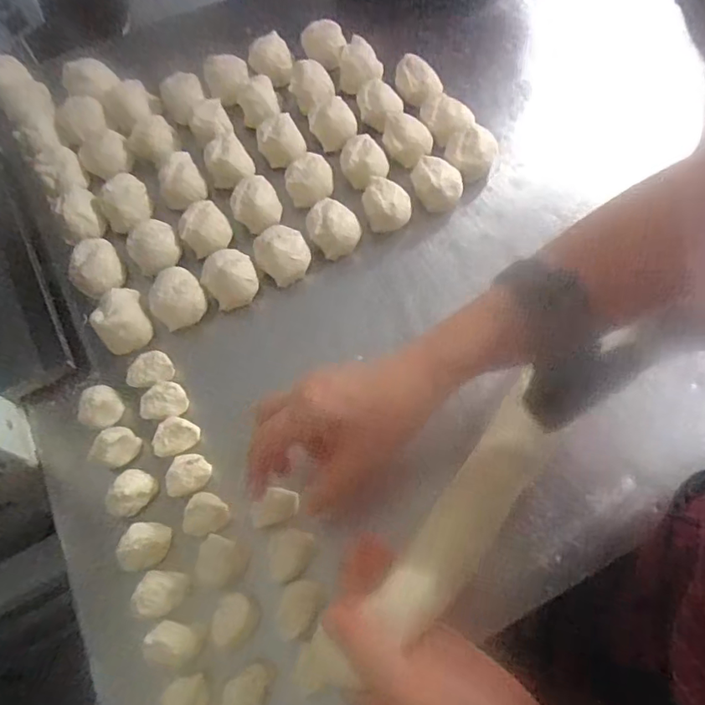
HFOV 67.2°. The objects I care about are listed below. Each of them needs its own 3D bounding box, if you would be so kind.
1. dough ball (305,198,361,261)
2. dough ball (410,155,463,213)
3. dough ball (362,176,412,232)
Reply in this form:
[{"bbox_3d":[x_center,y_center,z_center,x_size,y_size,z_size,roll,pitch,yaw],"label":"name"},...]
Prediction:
[{"bbox_3d":[-0.019,-0.117,0.505,0.043,0.034,0.046,1,66,-2],"label":"dough ball"},{"bbox_3d":[0.083,-0.168,0.525,0.049,0.030,0.042,35,70,17],"label":"dough ball"},{"bbox_3d":[0.034,-0.144,0.516,0.046,0.034,0.041,-3,65,0],"label":"dough ball"}]

